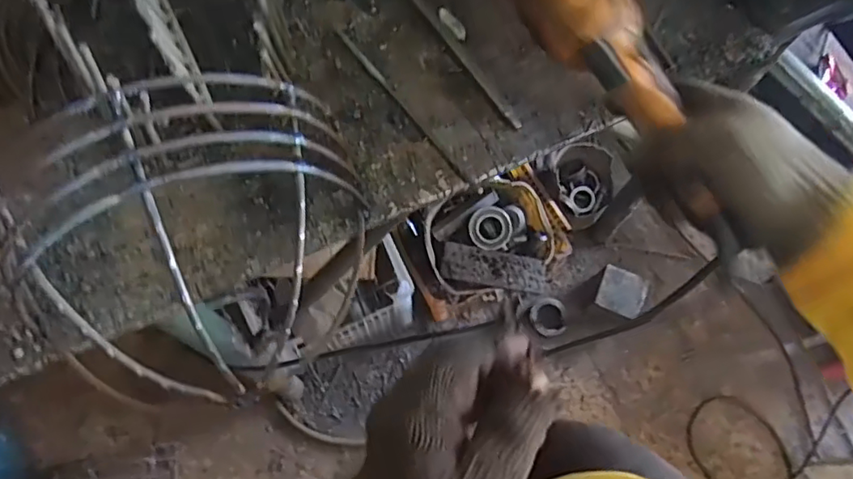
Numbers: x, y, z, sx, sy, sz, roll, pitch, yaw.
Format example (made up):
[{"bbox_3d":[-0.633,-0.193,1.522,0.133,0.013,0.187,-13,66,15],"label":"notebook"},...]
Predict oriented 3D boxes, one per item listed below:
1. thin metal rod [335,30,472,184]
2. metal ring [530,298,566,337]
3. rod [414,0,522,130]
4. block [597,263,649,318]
[{"bbox_3d":[-0.023,-0.115,0.476,0.007,0.004,0.183,-35,75,-12],"label":"thin metal rod"},{"bbox_3d":[0.275,0.175,1.283,0.077,0.008,0.085,0,76,11],"label":"metal ring"},{"bbox_3d":[0.021,-0.173,0.494,0.011,0.006,0.202,-31,74,-11],"label":"rod"},{"bbox_3d":[0.435,0.116,1.254,0.100,0.016,0.097,20,83,17],"label":"block"}]

